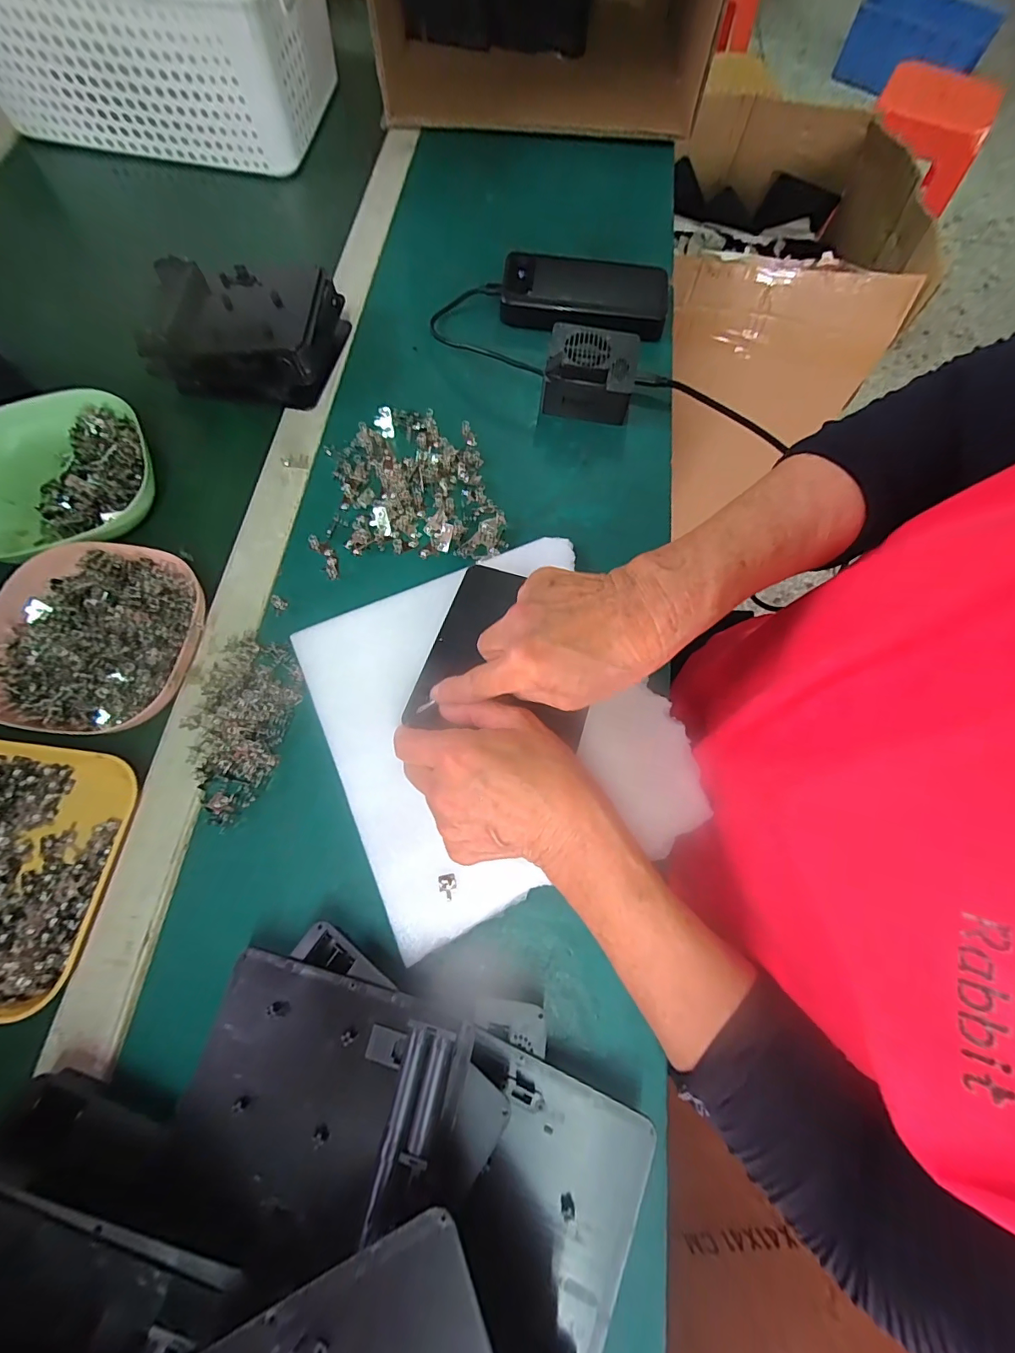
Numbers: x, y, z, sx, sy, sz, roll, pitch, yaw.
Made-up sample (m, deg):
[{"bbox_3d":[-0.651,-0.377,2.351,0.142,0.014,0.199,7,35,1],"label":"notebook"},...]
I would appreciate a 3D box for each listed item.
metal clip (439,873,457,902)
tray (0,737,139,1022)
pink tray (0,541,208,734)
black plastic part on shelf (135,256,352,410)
[{"bbox_3d":[-0.036,0.125,0.281,0.010,0.004,0.015,-6,71,-4],"label":"metal clip"},{"bbox_3d":[-0.319,0.115,0.289,0.149,0.015,0.146,6,70,0],"label":"tray"},{"bbox_3d":[-0.289,-0.031,0.327,0.147,0.027,0.135,7,70,1],"label":"pink tray"},{"bbox_3d":[-0.228,-0.304,0.413,0.141,0.051,0.114,4,70,0],"label":"black plastic part on shelf"}]

